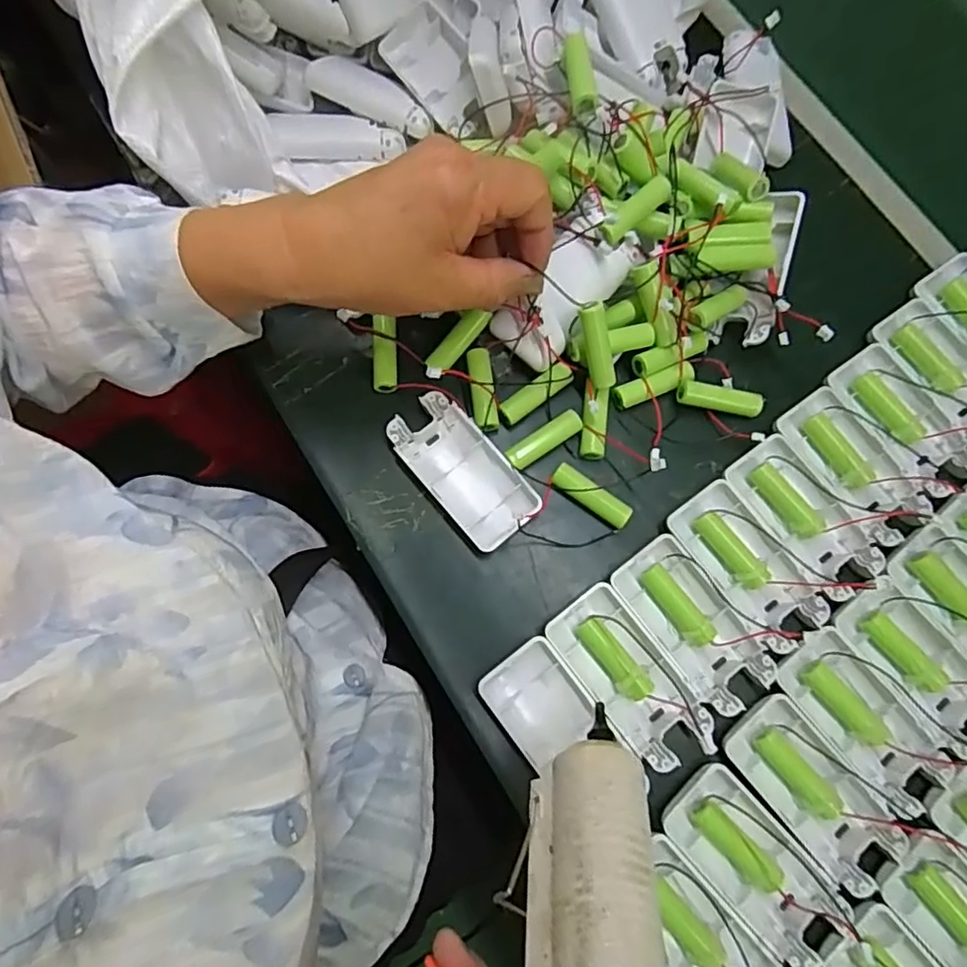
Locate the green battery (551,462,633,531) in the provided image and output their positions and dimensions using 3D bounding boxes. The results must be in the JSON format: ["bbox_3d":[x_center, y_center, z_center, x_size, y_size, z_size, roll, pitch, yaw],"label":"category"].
[{"bbox_3d":[0.062,0.008,0.348,0.049,0.016,0.015,33,77,10],"label":"green battery"}]

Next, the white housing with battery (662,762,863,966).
[{"bbox_3d":[0.136,0.191,0.301,0.044,0.020,0.094,-41,77,-10],"label":"white housing with battery"}]

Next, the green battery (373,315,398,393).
[{"bbox_3d":[-0.059,-0.078,0.362,0.013,0.012,0.044,-1,88,1],"label":"green battery"}]

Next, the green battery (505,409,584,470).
[{"bbox_3d":[0.036,-0.025,0.355,0.049,0.012,0.014,-33,76,-8],"label":"green battery"}]

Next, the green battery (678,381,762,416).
[{"bbox_3d":[0.141,-0.051,0.359,0.051,0.014,0.014,7,74,3],"label":"green battery"}]

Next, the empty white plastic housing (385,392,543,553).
[{"bbox_3d":[-0.012,-0.007,0.348,0.046,0.017,0.093,-39,77,-10],"label":"empty white plastic housing"}]

